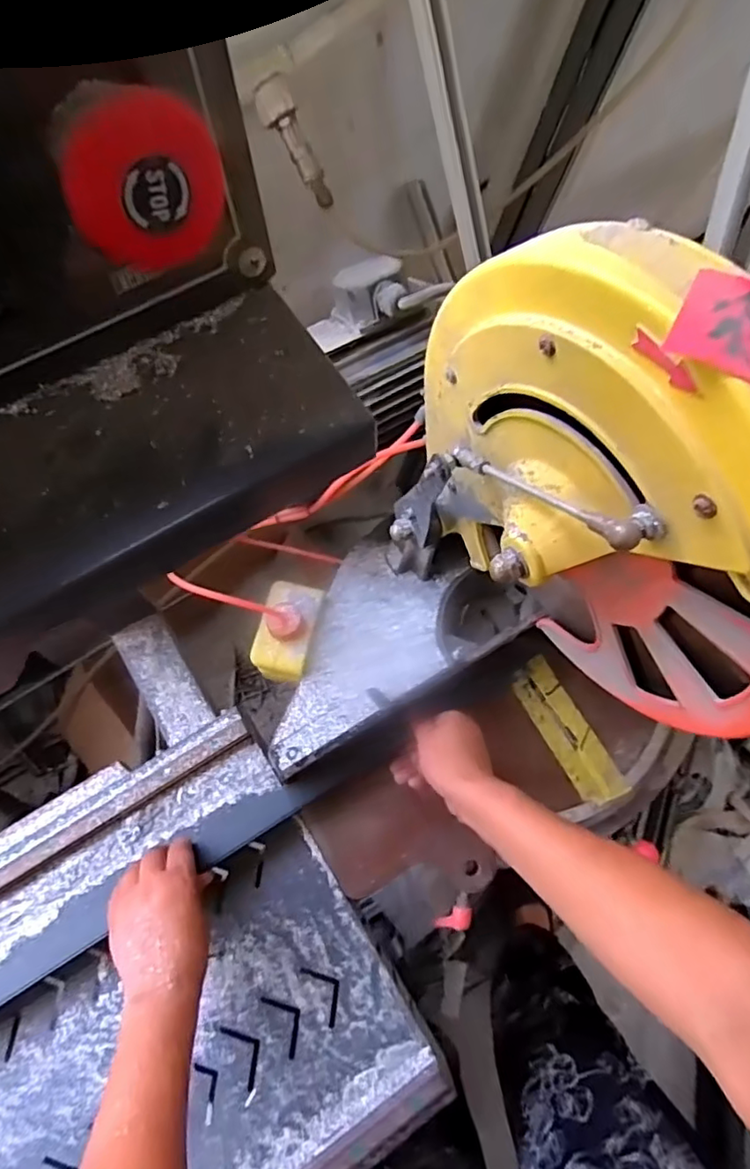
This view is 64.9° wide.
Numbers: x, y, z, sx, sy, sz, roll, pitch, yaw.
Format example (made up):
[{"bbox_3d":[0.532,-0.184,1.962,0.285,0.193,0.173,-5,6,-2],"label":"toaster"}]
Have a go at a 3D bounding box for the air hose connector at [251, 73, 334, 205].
[{"bbox_3d":[-0.074,-0.420,0.566,0.028,0.108,0.022,-47,39,-15],"label":"air hose connector"}]

